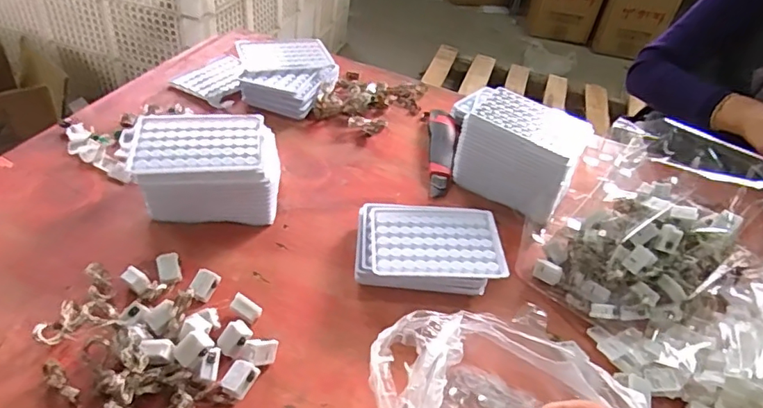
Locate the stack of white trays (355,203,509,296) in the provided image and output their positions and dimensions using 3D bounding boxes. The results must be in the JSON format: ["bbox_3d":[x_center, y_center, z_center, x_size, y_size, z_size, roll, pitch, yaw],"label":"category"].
[{"bbox_3d":[0.048,0.046,0.534,0.142,0.032,0.098,5,42,-5],"label":"stack of white trays"}]

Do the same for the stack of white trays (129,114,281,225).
[{"bbox_3d":[-0.186,-0.035,0.564,0.146,0.081,0.108,-2,43,-12],"label":"stack of white trays"}]

